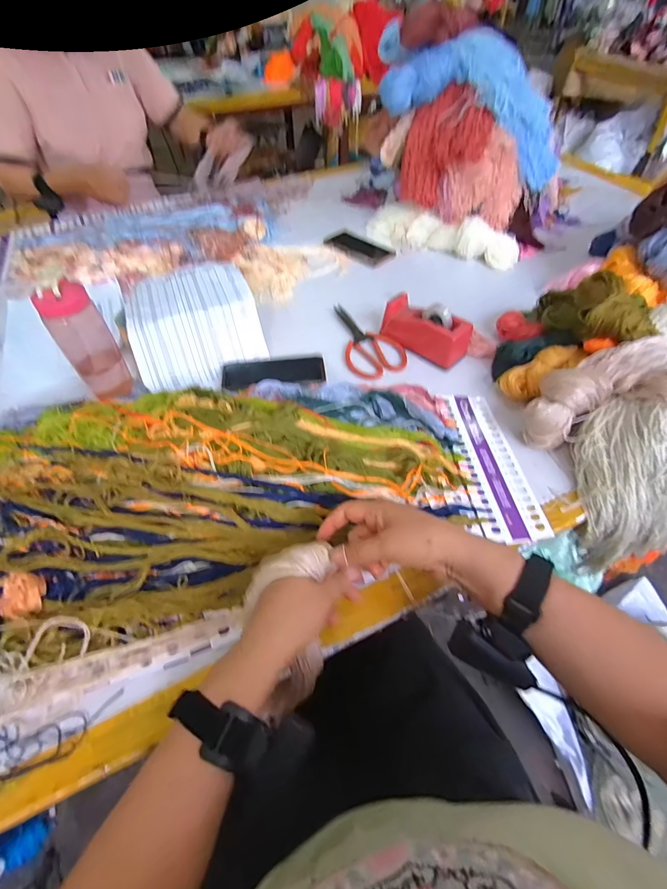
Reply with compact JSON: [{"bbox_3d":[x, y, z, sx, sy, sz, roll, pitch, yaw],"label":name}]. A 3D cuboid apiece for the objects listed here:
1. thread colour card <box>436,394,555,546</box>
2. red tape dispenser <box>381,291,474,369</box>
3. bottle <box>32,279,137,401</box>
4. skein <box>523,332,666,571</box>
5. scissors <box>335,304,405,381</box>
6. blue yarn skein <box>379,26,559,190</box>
[{"bbox_3d":[0.209,0.020,0.549,0.086,0.009,0.239,-3,52,-10],"label":"thread colour card"},{"bbox_3d":[0.154,-0.194,0.683,0.150,0.069,0.064,35,60,24],"label":"red tape dispenser"},{"bbox_3d":[-0.354,-0.150,0.578,0.065,0.175,0.055,-32,58,-22],"label":"bottle"},{"bbox_3d":[0.411,-0.006,0.521,0.249,0.186,0.216,-14,53,-10],"label":"skein"},{"bbox_3d":[0.053,-0.196,0.731,0.098,0.009,0.206,-17,54,-13],"label":"scissors"},{"bbox_3d":[0.323,-0.726,0.855,0.429,0.172,0.126,19,51,-13],"label":"blue yarn skein"}]

